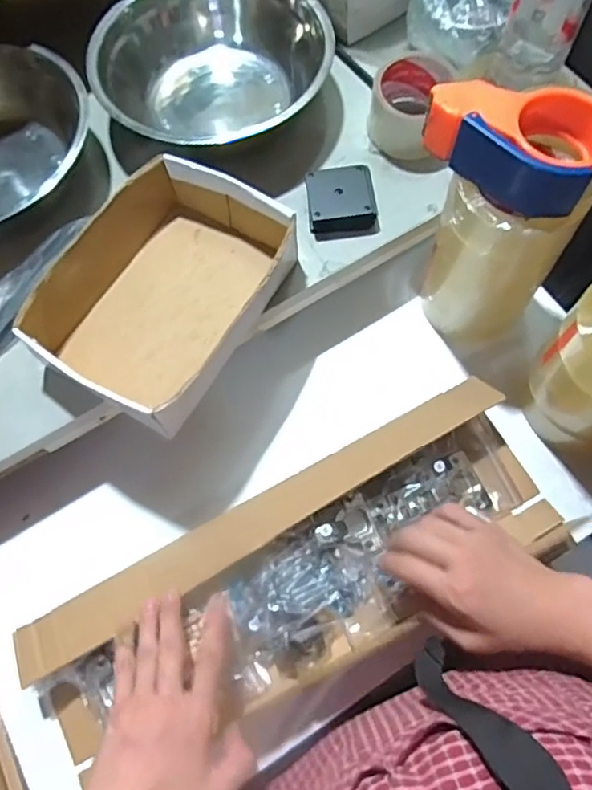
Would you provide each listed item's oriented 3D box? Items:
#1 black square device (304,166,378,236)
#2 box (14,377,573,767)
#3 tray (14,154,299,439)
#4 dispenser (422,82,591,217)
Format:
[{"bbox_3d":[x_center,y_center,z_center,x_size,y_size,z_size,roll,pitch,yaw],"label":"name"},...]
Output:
[{"bbox_3d":[0.046,-0.197,0.592,0.068,0.025,0.061,-8,68,-1],"label":"black square device"},{"bbox_3d":[0.003,0.171,0.535,0.498,0.062,0.173,-25,70,-9],"label":"box"},{"bbox_3d":[-0.121,-0.098,0.542,0.171,0.068,0.234,27,72,12],"label":"tray"},{"bbox_3d":[0.178,-0.205,0.465,0.137,0.058,0.084,39,74,15],"label":"dispenser"}]

